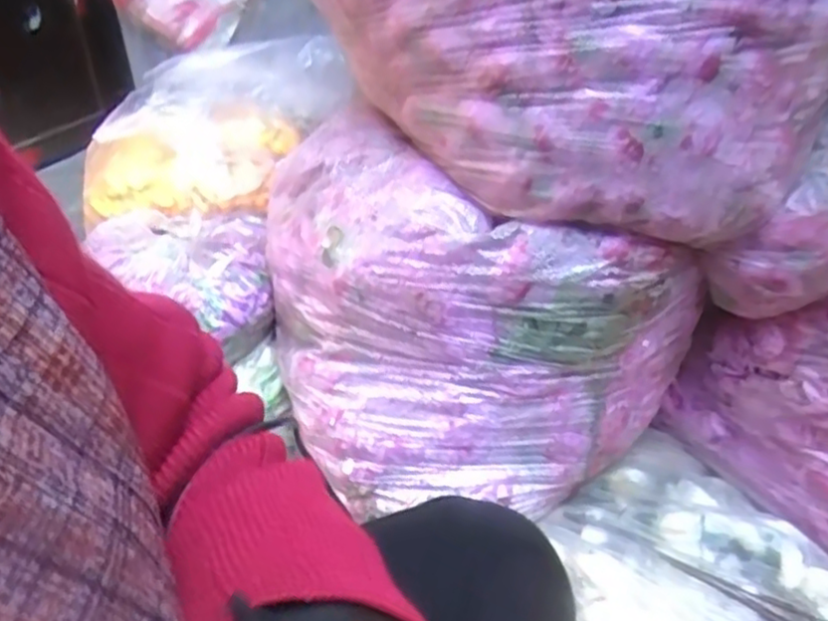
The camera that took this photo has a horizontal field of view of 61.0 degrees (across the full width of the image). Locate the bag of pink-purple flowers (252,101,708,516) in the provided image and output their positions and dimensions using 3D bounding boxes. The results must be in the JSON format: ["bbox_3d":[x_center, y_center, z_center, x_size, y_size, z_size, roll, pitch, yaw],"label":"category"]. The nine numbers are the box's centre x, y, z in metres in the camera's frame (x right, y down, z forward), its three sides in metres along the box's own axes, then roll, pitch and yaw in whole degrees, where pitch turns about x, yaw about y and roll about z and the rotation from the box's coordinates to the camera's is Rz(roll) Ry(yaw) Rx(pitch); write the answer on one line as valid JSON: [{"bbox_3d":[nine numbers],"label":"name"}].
[{"bbox_3d":[0.032,-0.020,0.719,0.304,0.282,0.375,-22,36,-29],"label":"bag of pink-purple flowers"}]

